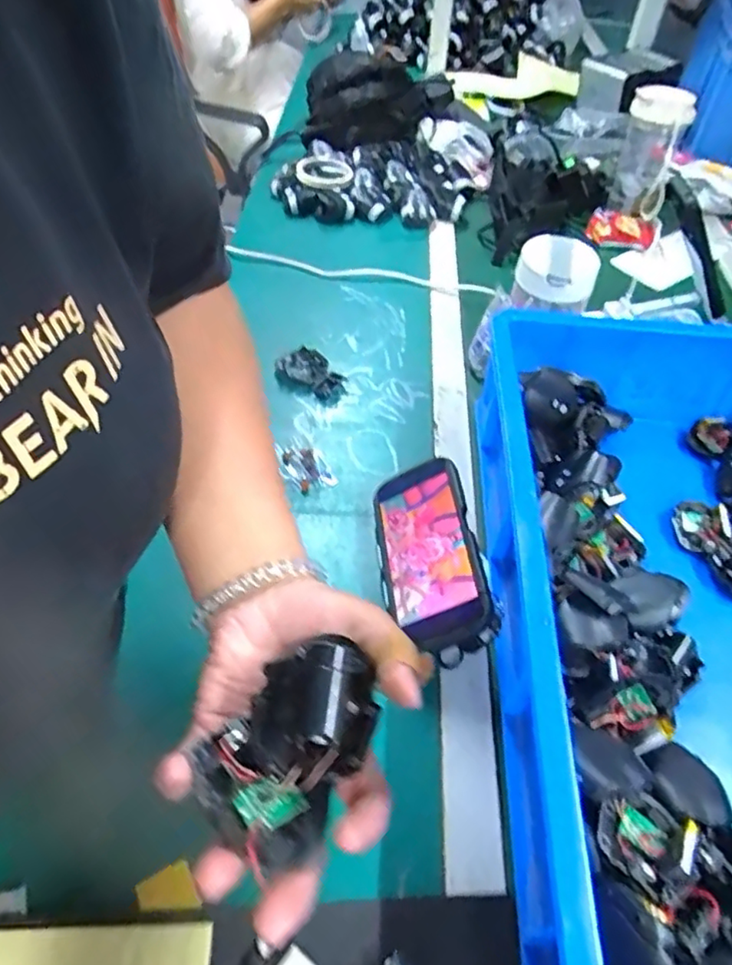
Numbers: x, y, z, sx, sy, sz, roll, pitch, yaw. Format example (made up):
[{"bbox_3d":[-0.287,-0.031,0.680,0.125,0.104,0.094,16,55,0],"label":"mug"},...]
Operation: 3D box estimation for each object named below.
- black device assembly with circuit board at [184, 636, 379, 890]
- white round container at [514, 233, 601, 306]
[{"bbox_3d":[-0.030,0.107,0.250,0.053,0.031,0.079,25,53,18],"label":"black device assembly with circuit board"},{"bbox_3d":[0.205,-0.230,0.654,0.081,0.041,0.081,1,49,-1],"label":"white round container"}]

